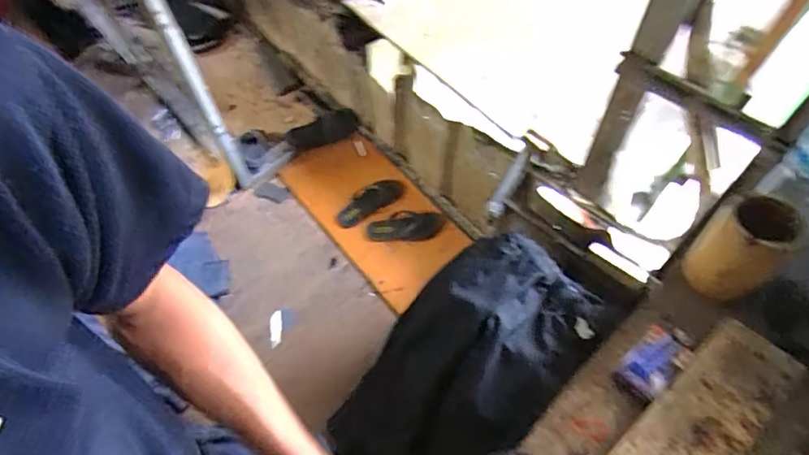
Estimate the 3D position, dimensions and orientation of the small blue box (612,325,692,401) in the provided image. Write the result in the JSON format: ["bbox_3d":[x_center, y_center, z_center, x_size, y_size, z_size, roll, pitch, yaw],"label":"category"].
[{"bbox_3d":[0.309,0.166,0.606,0.095,0.019,0.053,-38,61,-20],"label":"small blue box"}]

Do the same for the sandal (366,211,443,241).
[{"bbox_3d":[0.000,0.000,1.696,0.261,0.039,0.104,-5,54,18],"label":"sandal"}]

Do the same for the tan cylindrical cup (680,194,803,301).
[{"bbox_3d":[0.426,0.029,0.620,0.084,0.113,0.092,34,64,24],"label":"tan cylindrical cup"}]

